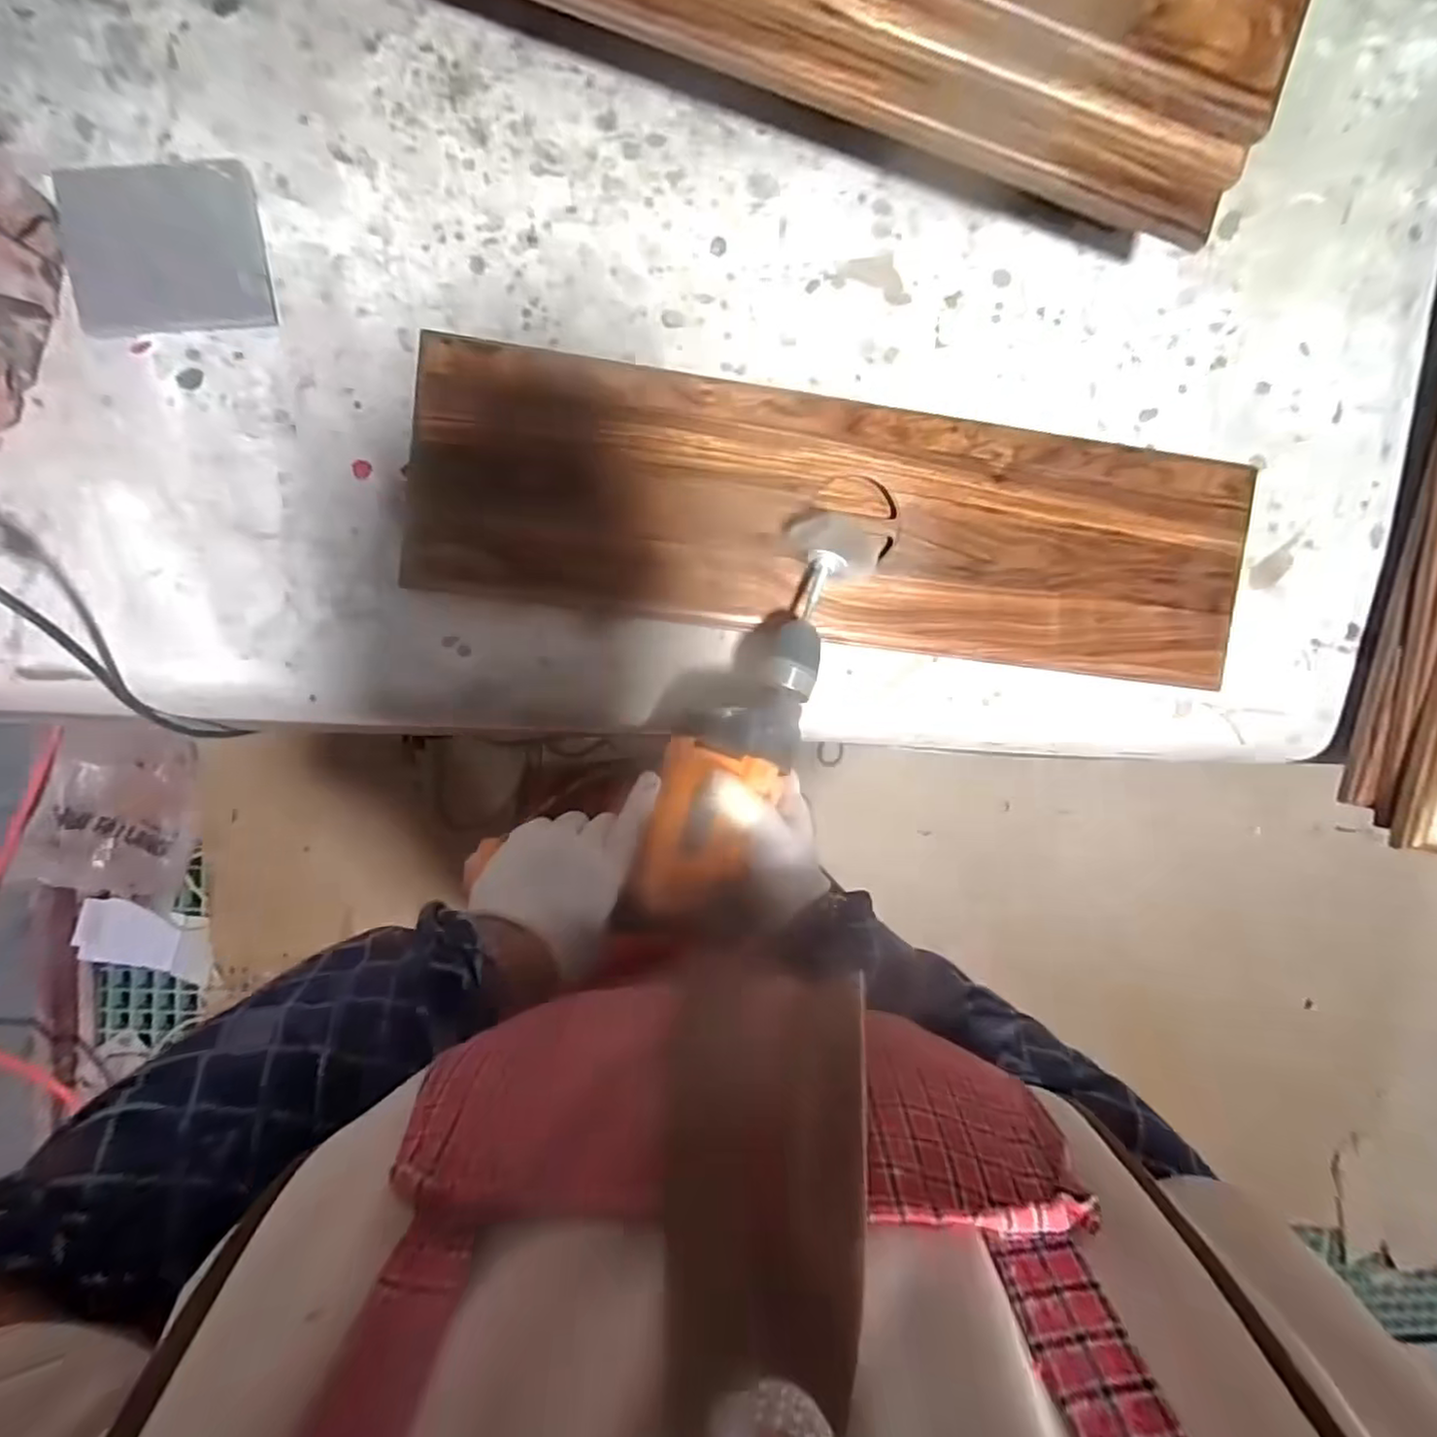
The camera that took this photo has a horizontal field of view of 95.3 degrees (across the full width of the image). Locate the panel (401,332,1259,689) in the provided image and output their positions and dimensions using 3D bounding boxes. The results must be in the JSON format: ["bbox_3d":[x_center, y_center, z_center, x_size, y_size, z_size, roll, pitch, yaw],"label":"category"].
[{"bbox_3d":[0.095,-0.149,0.498,0.634,0.025,0.177,6,95,-5],"label":"panel"}]

